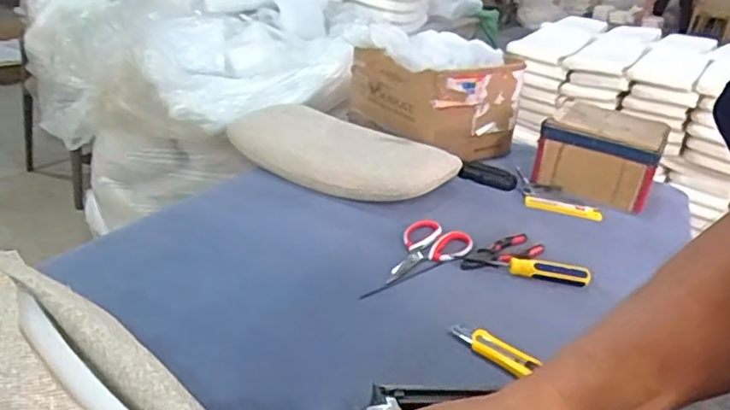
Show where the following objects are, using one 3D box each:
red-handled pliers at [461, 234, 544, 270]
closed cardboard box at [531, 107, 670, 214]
[{"bbox_3d":[0.212,0.076,0.941,0.149,0.015,0.062,-15,33,-38],"label":"red-handled pliers"},{"bbox_3d":[0.447,-0.100,1.199,0.215,0.139,0.170,13,26,13],"label":"closed cardboard box"}]

